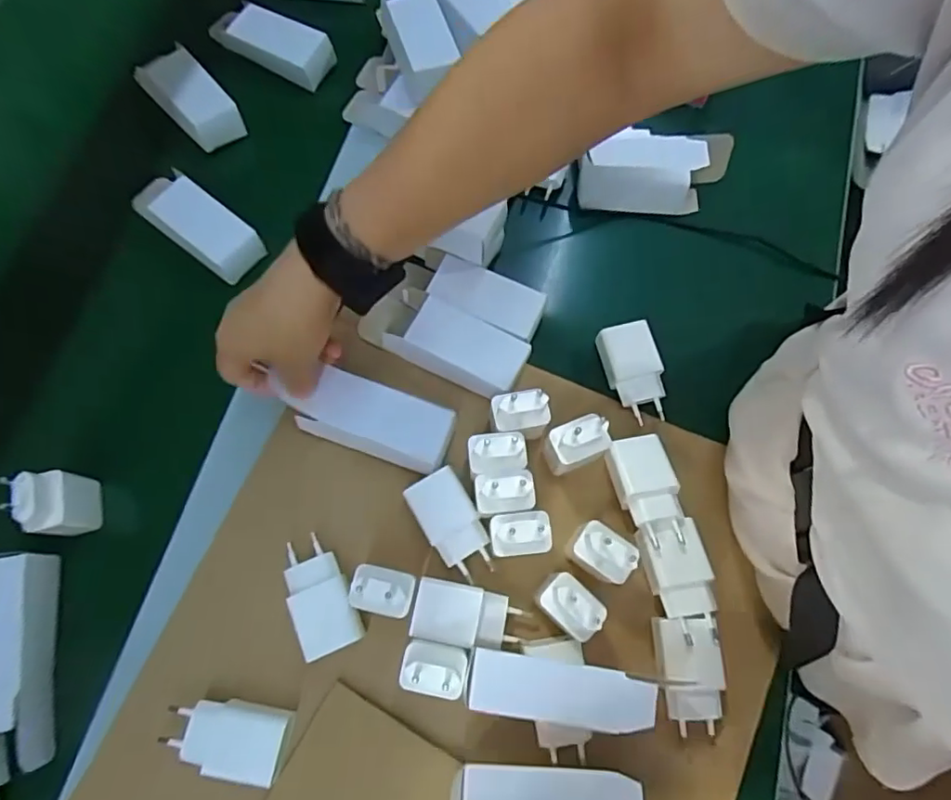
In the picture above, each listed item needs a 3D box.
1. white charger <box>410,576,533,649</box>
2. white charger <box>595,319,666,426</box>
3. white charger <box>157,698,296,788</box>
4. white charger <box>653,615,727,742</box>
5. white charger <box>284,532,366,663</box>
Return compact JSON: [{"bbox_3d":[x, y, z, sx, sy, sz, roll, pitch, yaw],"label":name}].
[{"bbox_3d":[-0.004,0.147,0.388,0.074,0.027,0.038,10,72,1],"label":"white charger"},{"bbox_3d":[0.126,-0.022,0.449,0.039,0.027,0.075,-13,73,-6],"label":"white charger"},{"bbox_3d":[-0.159,0.216,0.364,0.079,0.027,0.039,11,72,2],"label":"white charger"},{"bbox_3d":[0.140,0.183,0.380,0.044,0.032,0.071,-2,72,-2],"label":"white charger"},{"bbox_3d":[-0.106,0.133,0.390,0.039,0.029,0.075,-24,74,-9],"label":"white charger"}]

